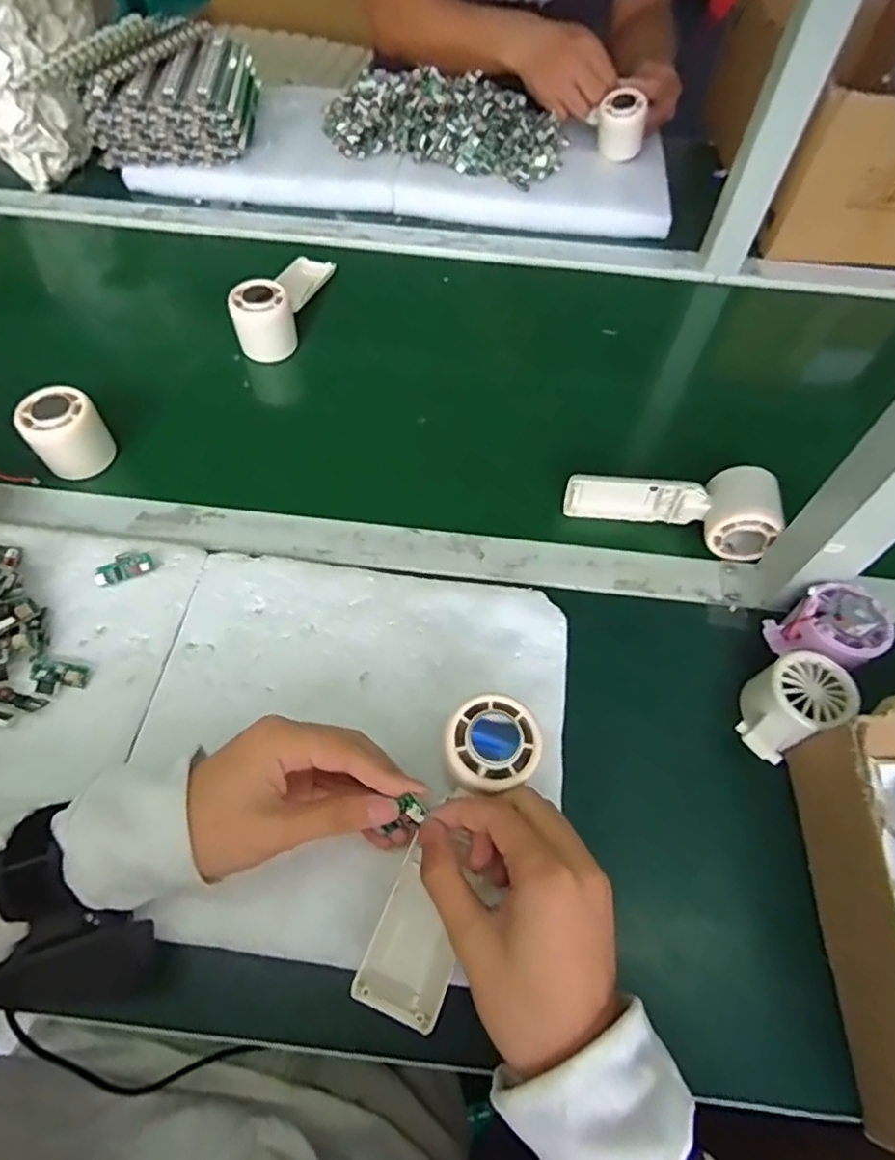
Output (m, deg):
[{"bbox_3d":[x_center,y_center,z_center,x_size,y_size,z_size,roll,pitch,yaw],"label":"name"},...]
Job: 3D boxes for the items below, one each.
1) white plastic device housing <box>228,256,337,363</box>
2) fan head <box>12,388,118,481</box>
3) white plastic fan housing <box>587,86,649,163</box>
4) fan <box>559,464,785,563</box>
[{"bbox_3d":[-0.163,-0.297,0.616,0.051,0.055,0.157,13,60,5],"label":"white plastic device housing"},{"bbox_3d":[-0.314,-0.121,0.501,0.054,0.049,0.054,-37,67,-21],"label":"fan head"},{"bbox_3d":[0.215,-0.564,0.755,0.053,0.058,0.055,-12,61,-9],"label":"white plastic fan housing"},{"bbox_3d":[0.178,-0.062,0.487,0.158,0.051,0.057,8,59,3],"label":"fan"}]

